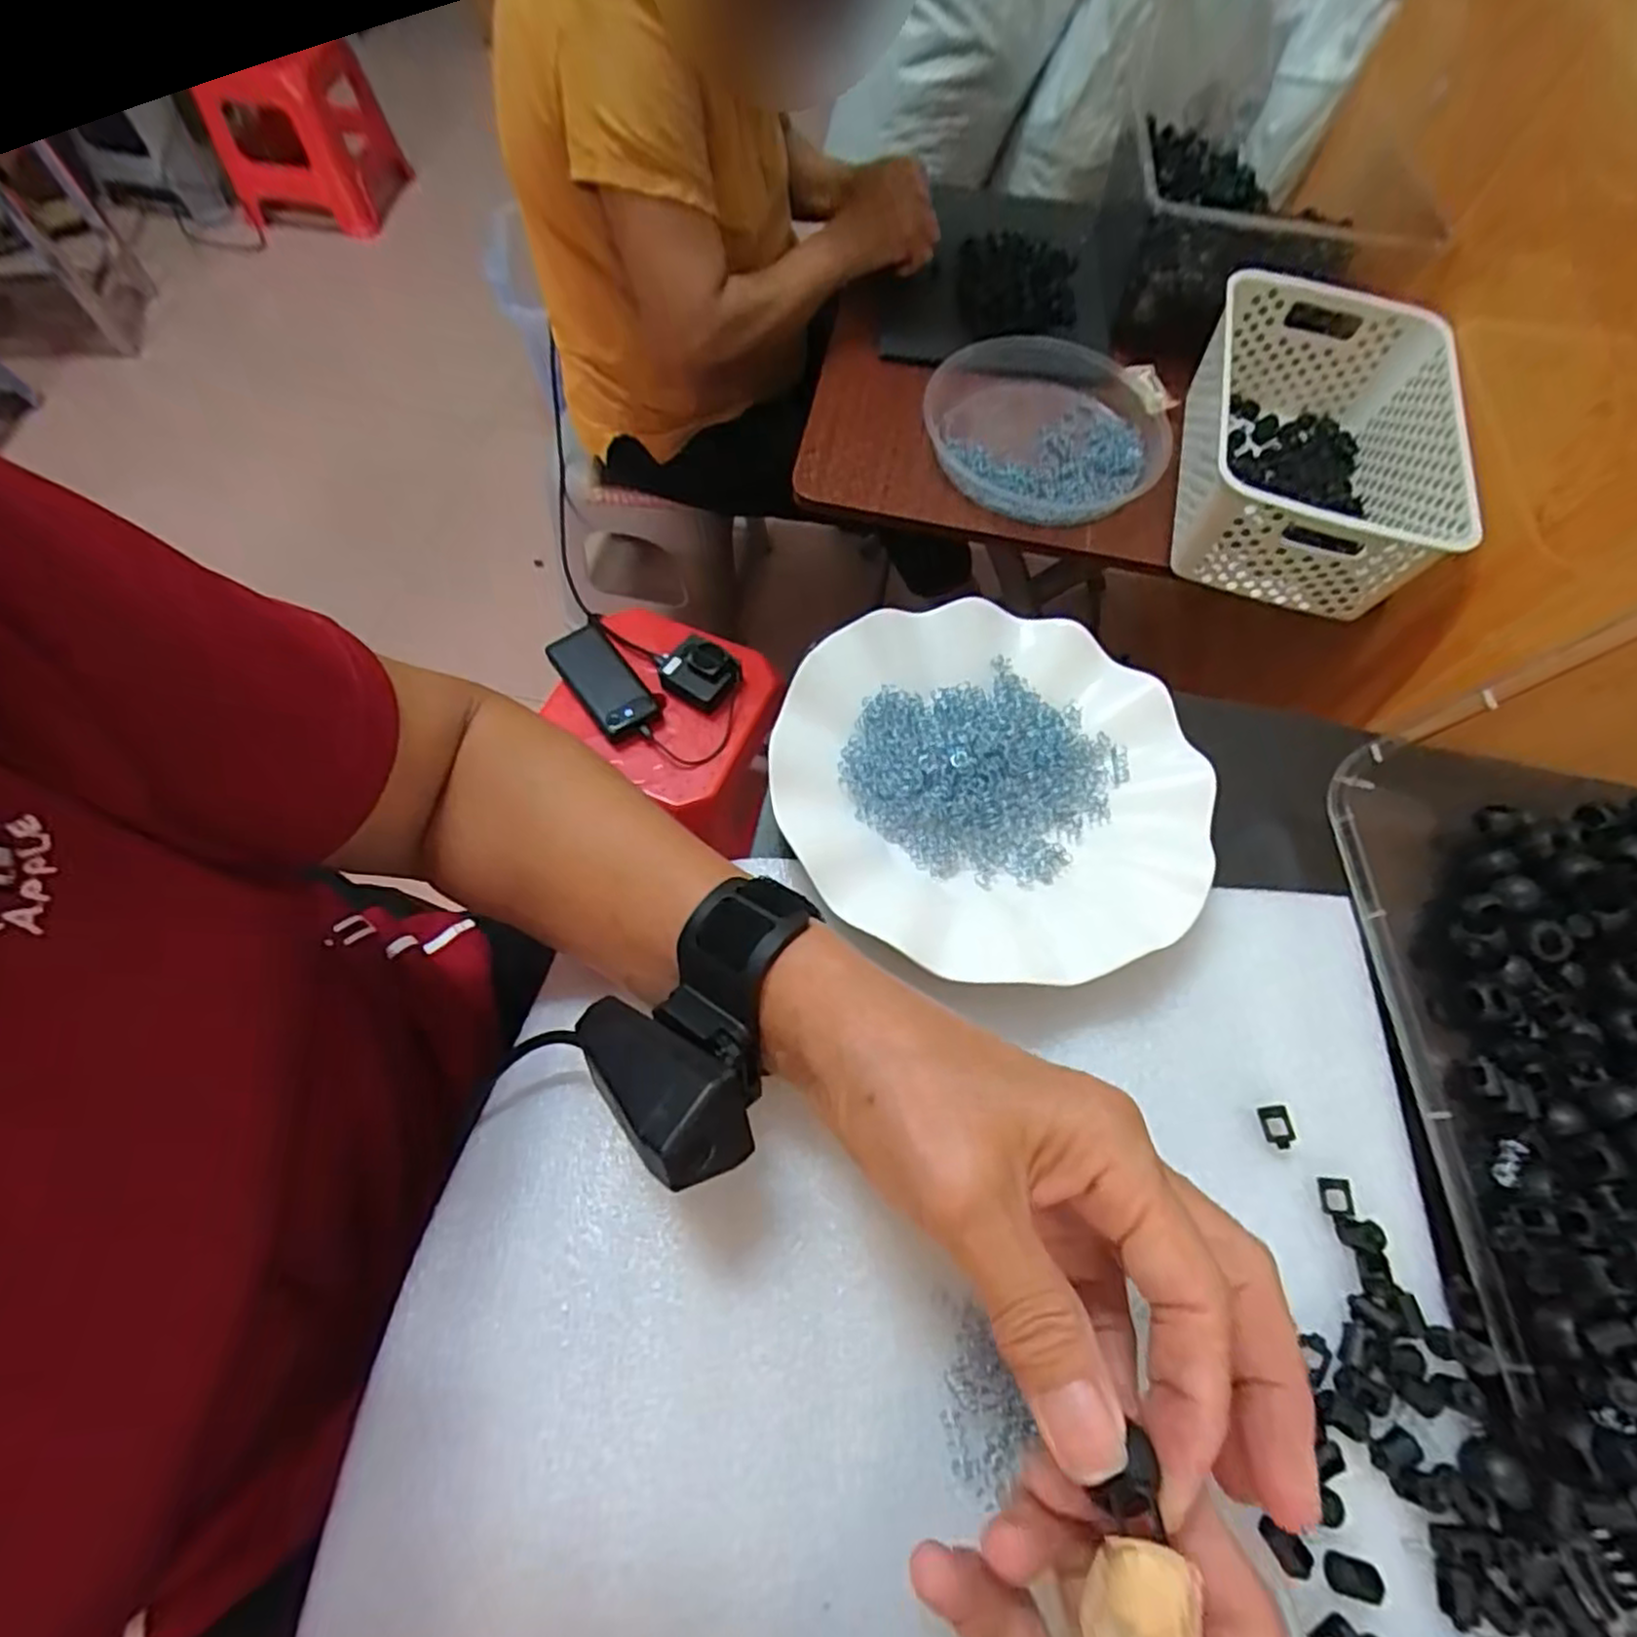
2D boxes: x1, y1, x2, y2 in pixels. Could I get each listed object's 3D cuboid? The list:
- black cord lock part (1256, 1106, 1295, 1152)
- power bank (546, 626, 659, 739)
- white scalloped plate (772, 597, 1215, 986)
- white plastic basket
[{"bbox_3d":[0.170,0.115,0.275,0.008,0.006,0.015,-7,66,-4],"label":"black cord lock part"},{"bbox_3d":[-0.257,-0.163,0.875,0.068,0.014,0.133,-37,89,-8],"label":"power bank"},{"bbox_3d":[0.076,-0.021,0.321,0.178,0.028,0.173,0,66,-1],"label":"white scalloped plate"},{"bbox_3d":[0.443,-0.345,0.664,0.204,0.104,0.317,17,65,4],"label":"white plastic basket"}]

